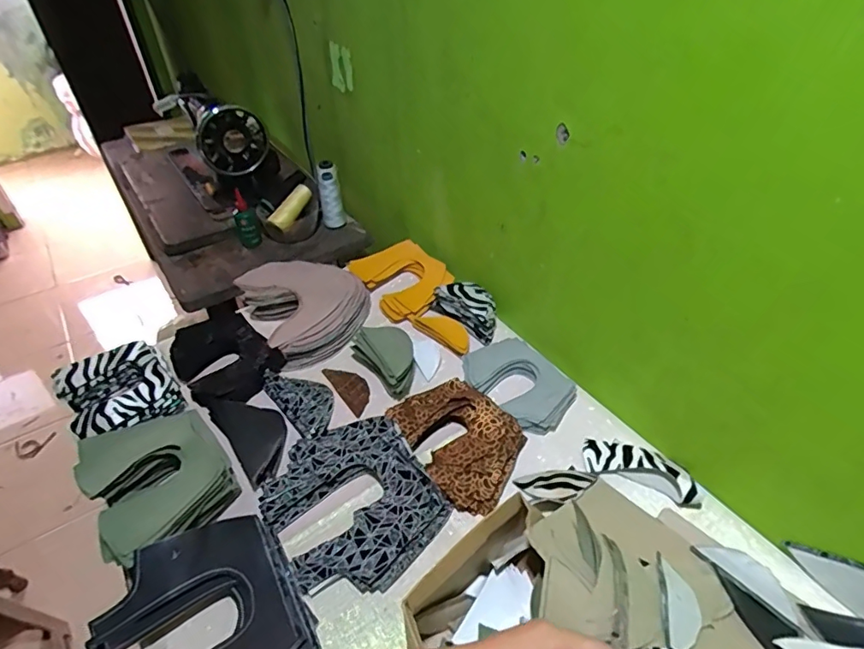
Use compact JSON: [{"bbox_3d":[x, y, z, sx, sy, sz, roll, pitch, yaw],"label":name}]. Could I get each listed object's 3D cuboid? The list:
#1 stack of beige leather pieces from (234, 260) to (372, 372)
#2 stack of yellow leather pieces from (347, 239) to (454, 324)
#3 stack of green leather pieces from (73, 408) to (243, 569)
[{"bbox_3d":[-0.198,-0.039,0.853,0.180,0.059,0.182,-23,46,-23],"label":"stack of beige leather pieces"},{"bbox_3d":[-0.055,-0.084,0.923,0.134,0.040,0.171,-29,49,-27],"label":"stack of yellow leather pieces"},{"bbox_3d":[-0.330,0.181,0.622,0.146,0.039,0.176,-28,48,-27],"label":"stack of green leather pieces"}]

